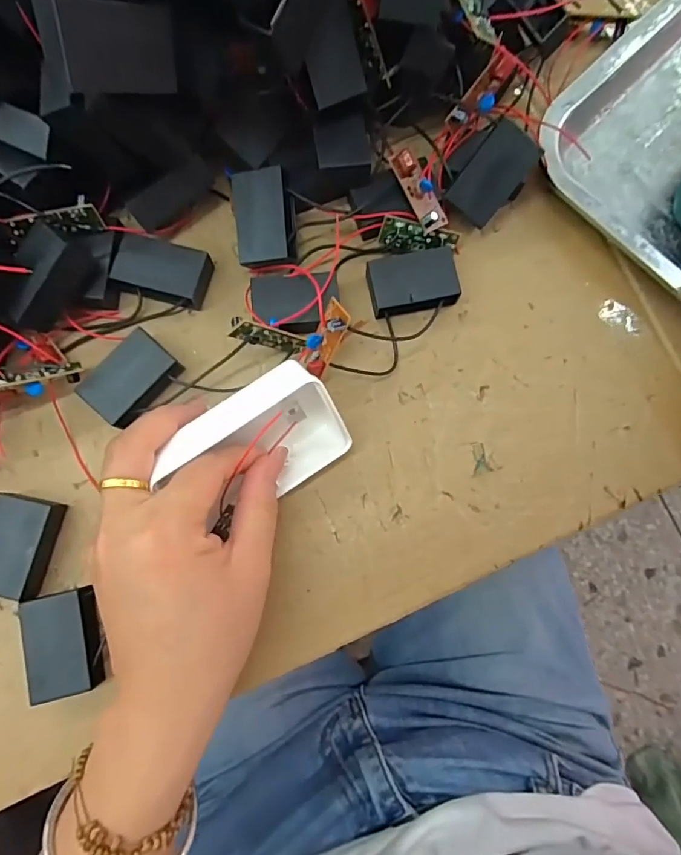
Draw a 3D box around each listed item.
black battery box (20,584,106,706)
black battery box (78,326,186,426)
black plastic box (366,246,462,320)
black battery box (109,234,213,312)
[{"bbox_3d":[-0.134,0.105,0.236,0.032,0.018,0.046,-13,82,-4],"label":"black battery box"},{"bbox_3d":[-0.111,-0.025,0.257,0.032,0.017,0.047,41,82,4],"label":"black battery box"},{"bbox_3d":[0.040,-0.080,0.270,0.049,0.018,0.033,-12,82,-4],"label":"black plastic box"},{"bbox_3d":[-0.099,-0.086,0.268,0.048,0.017,0.031,17,81,1],"label":"black battery box"}]

